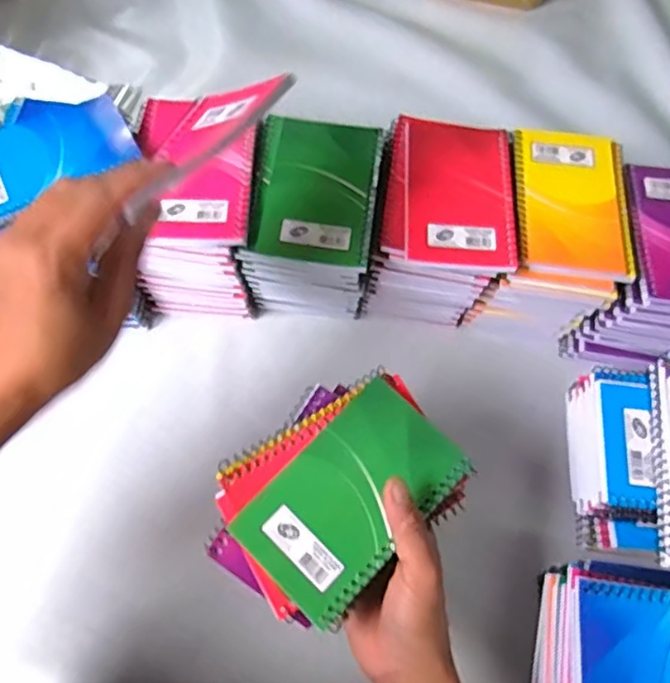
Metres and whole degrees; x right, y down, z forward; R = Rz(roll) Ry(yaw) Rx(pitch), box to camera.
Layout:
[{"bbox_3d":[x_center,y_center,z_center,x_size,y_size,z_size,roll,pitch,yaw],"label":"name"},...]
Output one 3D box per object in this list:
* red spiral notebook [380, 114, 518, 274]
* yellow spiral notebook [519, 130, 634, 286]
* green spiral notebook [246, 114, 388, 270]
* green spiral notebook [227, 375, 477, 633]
[{"bbox_3d":[0.089,-0.117,0.477,0.096,0.009,0.127,7,67,1],"label":"red spiral notebook"},{"bbox_3d":[0.187,-0.111,0.485,0.089,0.012,0.128,8,67,1],"label":"yellow spiral notebook"},{"bbox_3d":[-0.015,-0.118,0.470,0.091,0.010,0.126,9,67,2],"label":"green spiral notebook"},{"bbox_3d":[0.010,0.092,0.370,0.081,0.014,0.128,41,72,14],"label":"green spiral notebook"}]

